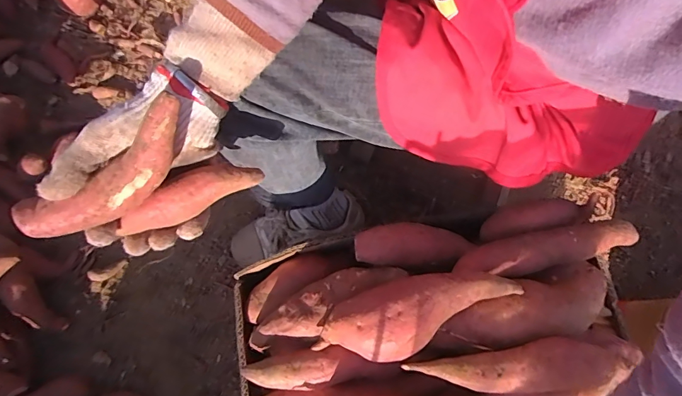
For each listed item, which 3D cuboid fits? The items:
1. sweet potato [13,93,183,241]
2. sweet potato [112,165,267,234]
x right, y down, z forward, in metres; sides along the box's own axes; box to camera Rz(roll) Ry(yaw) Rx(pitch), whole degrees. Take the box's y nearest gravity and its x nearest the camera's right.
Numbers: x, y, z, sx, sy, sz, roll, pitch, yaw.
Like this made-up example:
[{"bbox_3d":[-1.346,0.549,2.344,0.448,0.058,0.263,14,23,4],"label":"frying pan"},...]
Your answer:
[{"bbox_3d":[-0.175,-0.013,0.319,0.150,0.033,0.042,-33,77,8],"label":"sweet potato"},{"bbox_3d":[-0.131,-0.002,0.358,0.125,0.031,0.029,-23,76,-5],"label":"sweet potato"}]

